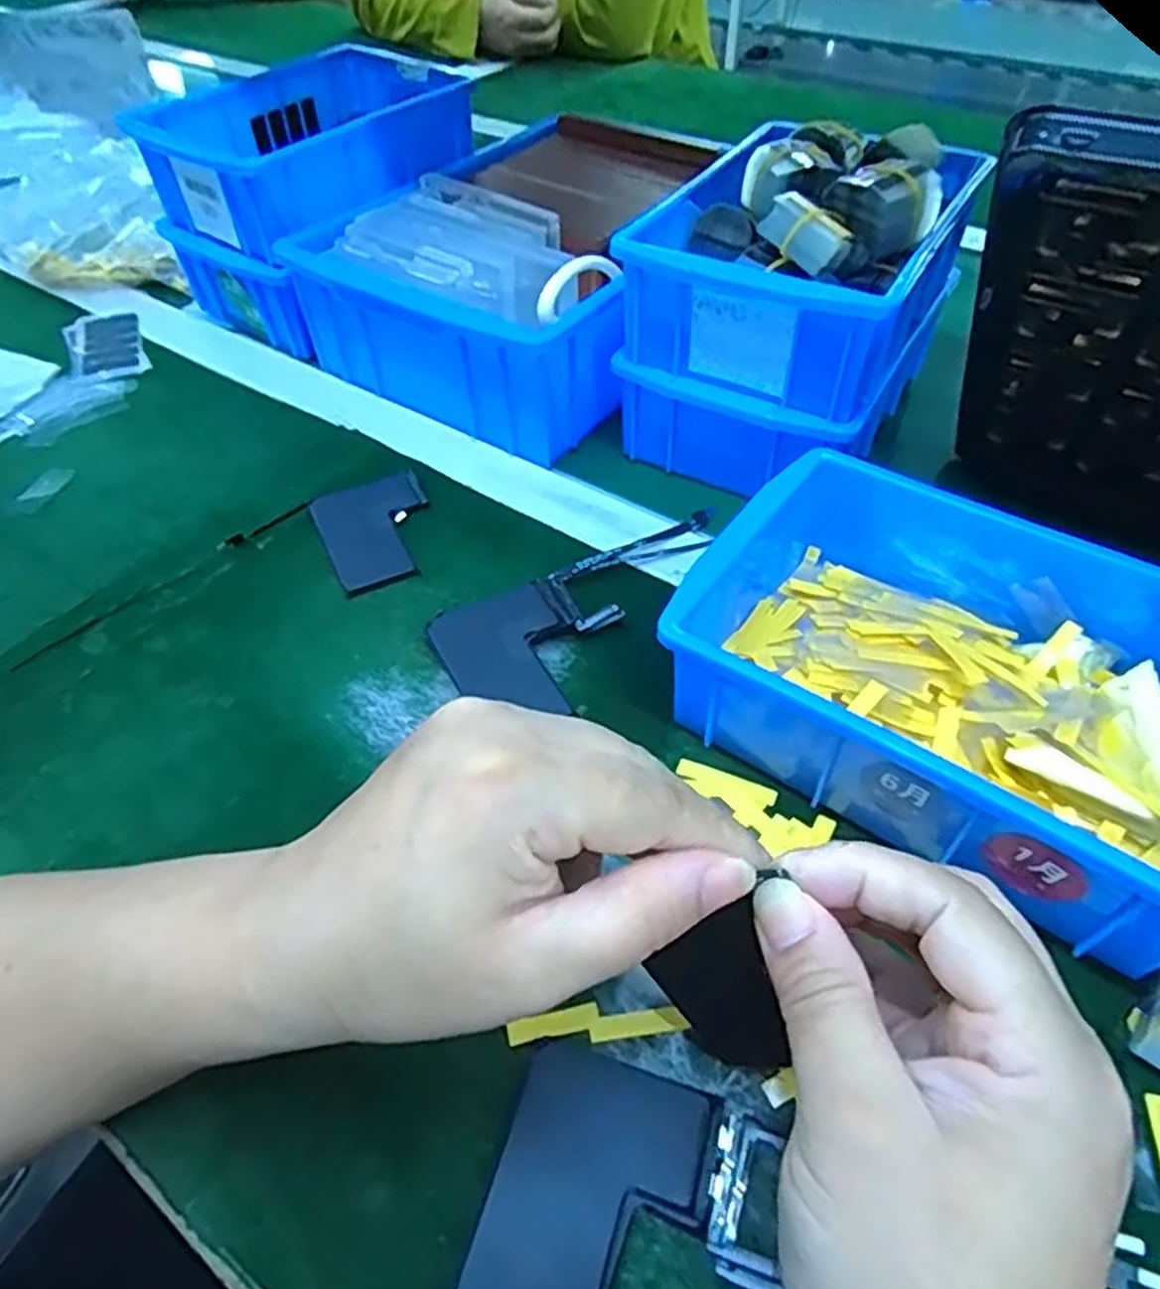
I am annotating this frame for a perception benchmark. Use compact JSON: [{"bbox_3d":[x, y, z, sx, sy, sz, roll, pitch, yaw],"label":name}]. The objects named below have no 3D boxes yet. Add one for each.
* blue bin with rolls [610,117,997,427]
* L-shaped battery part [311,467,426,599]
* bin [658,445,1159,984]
[{"bbox_3d":[0.116,-0.192,0.393,0.151,0.080,0.165,21,54,19],"label":"blue bin with rolls"},{"bbox_3d":[-0.103,-0.059,0.403,0.058,0.006,0.076,-22,53,-16],"label":"L-shaped battery part"},{"bbox_3d":[0.147,0.009,0.301,0.200,0.064,0.141,29,57,24],"label":"bin"}]

